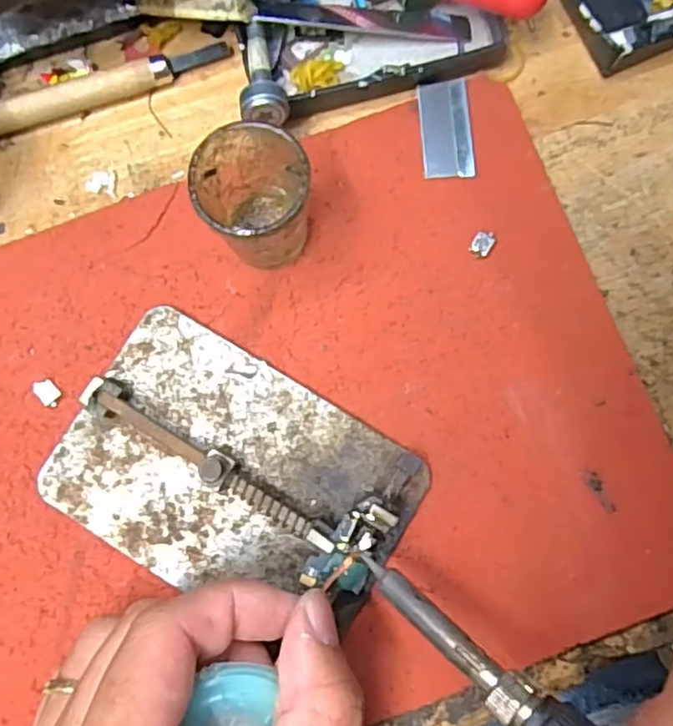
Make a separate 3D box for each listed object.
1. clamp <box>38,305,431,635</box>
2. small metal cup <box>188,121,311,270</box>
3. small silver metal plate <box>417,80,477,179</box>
[{"bbox_3d":[-0.034,0.039,0.218,0.115,0.022,0.079,30,84,5],"label":"clamp"},{"bbox_3d":[-0.027,-0.054,0.215,0.035,0.052,0.037,0,82,1],"label":"small metal cup"},{"bbox_3d":[0.042,-0.089,0.243,0.019,0.004,0.038,-4,82,1],"label":"small silver metal plate"}]

